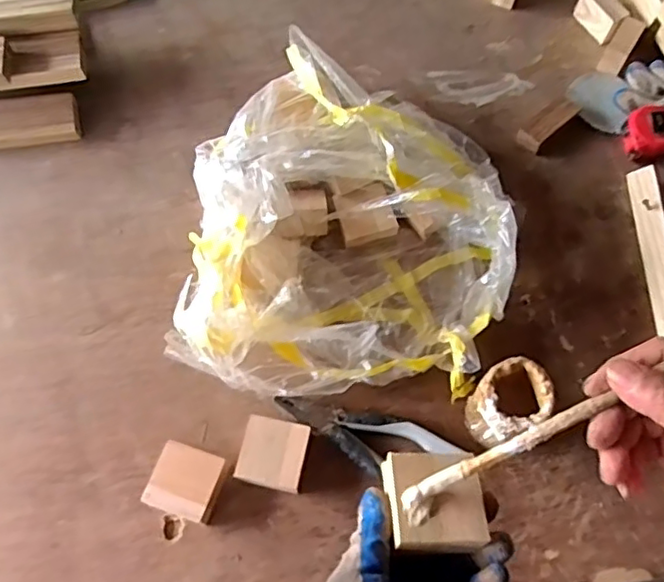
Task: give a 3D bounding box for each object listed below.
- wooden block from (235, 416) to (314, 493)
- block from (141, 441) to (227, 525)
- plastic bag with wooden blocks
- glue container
[{"bbox_3d":[-0.055,0.157,0.588,0.061,0.028,0.060,11,67,6],"label":"wooden block"},{"bbox_3d":[-0.136,0.179,0.576,0.063,0.031,0.059,17,68,8],"label":"block"},{"bbox_3d":[0.015,-0.075,0.645,0.329,0.120,0.364,5,67,3],"label":"plastic bag with wooden blocks"},{"bbox_3d":[0.163,0.108,0.577,0.063,0.089,0.060,-26,68,-10],"label":"glue container"}]

